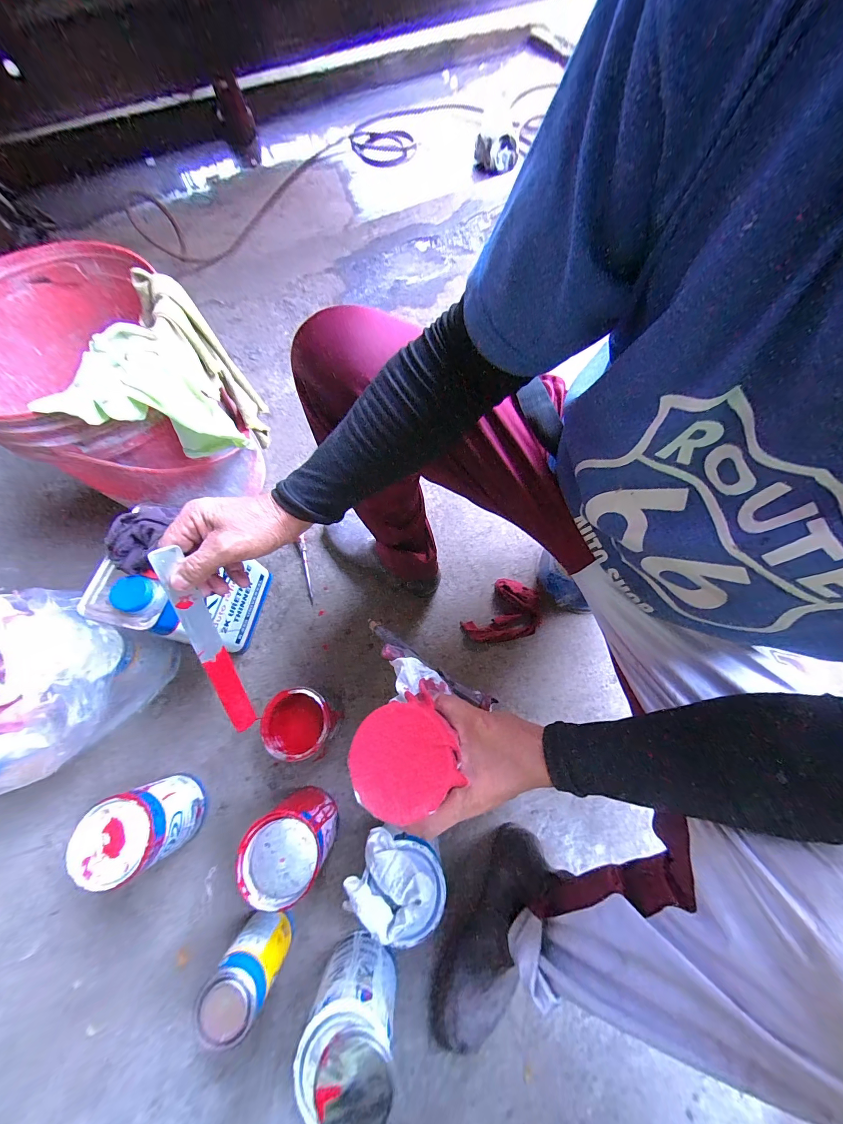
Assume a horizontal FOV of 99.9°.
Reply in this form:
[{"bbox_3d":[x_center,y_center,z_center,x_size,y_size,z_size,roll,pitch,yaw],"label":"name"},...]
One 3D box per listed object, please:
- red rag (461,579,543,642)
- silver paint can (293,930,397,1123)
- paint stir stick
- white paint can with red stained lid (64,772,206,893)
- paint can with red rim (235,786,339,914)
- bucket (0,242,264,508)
[{"bbox_3d":[0.162,0.105,0.684,0.151,0.031,0.110,-40,76,-13],"label":"red rag"},{"bbox_3d":[-0.084,0.574,0.449,0.101,0.153,0.102,0,71,0],"label":"silver paint can"},{"bbox_3d":[-0.214,0.091,0.362,0.008,0.235,0.025,20,38,33],"label":"paint stir stick"},{"bbox_3d":[-0.394,0.377,0.513,0.100,0.136,0.094,0,71,0],"label":"white paint can with red stained lid"},{"bbox_3d":[-0.181,0.395,0.502,0.098,0.150,0.099,0,71,0],"label":"paint can with red rim"},{"bbox_3d":[-0.493,-0.252,0.602,0.280,0.317,0.314,-13,71,-5],"label":"bucket"}]

